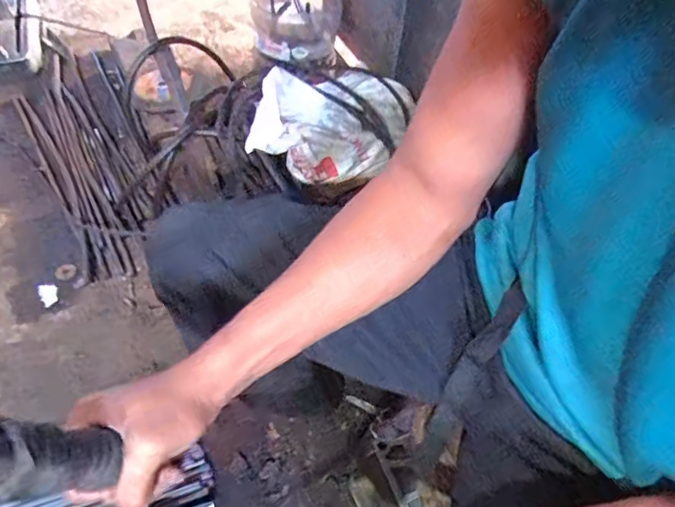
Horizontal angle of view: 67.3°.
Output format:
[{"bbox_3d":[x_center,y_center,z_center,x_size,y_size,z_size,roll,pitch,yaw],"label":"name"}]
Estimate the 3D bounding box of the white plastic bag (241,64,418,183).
[{"bbox_3d":[0.003,-0.283,1.062,0.248,0.192,0.375,17,53,8],"label":"white plastic bag"}]

